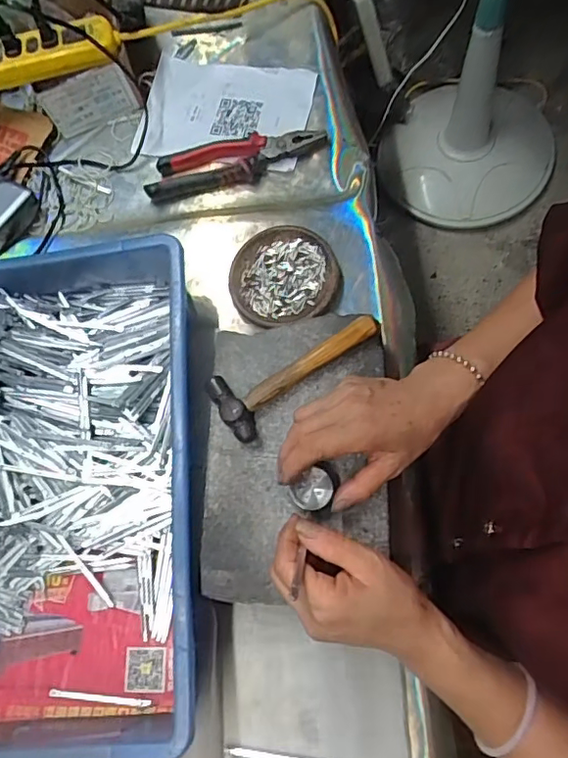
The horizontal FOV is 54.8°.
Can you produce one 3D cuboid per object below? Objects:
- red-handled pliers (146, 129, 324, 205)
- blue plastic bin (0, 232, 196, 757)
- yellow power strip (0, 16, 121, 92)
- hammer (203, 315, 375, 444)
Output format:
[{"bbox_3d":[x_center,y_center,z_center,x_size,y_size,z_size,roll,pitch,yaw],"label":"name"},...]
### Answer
[{"bbox_3d":[-0.058,-0.262,0.648,0.211,0.015,0.069,-11,70,4],"label":"red-handled pliers"},{"bbox_3d":[-0.223,0.094,0.509,0.299,0.086,0.435,-7,70,5],"label":"blue plastic bin"},{"bbox_3d":[-0.288,-0.388,0.650,0.182,0.032,0.064,-13,70,3],"label":"yellow power strip"},{"bbox_3d":[0.006,-0.016,0.486,0.156,0.017,0.062,-42,71,-8],"label":"hammer"}]

